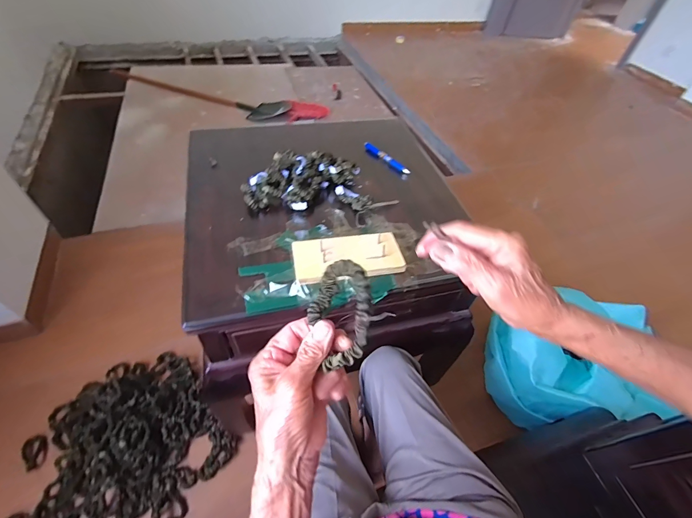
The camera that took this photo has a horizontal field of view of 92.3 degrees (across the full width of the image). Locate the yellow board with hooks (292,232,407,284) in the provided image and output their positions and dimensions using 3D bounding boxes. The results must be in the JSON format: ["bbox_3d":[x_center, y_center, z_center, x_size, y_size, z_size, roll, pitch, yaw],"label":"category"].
[{"bbox_3d":[0.005,-0.006,0.573,0.184,0.022,0.087,-8,51,-10],"label":"yellow board with hooks"}]

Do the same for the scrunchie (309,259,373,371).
[{"bbox_3d":[-0.004,0.043,0.272,0.056,0.012,0.082,-24,70,26],"label":"scrunchie"}]

